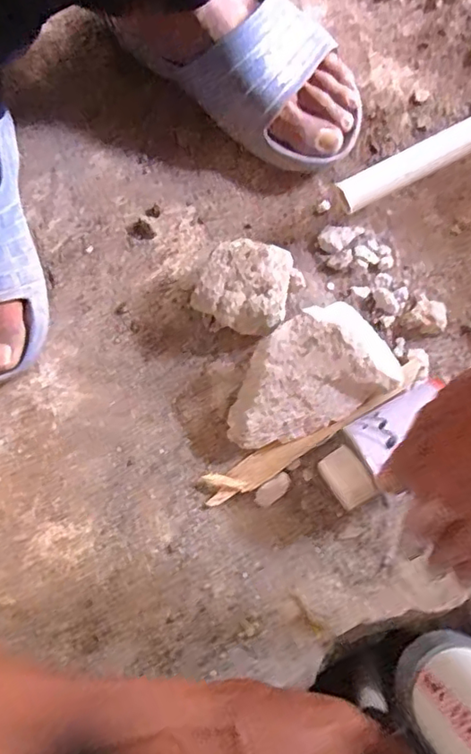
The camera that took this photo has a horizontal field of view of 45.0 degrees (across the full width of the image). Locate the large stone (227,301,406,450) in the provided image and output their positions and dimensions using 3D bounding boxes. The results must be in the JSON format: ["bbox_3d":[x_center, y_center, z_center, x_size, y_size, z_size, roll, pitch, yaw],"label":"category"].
[{"bbox_3d":[0.053,0.000,0.430,0.132,0.062,0.076,-27,78,-6],"label":"large stone"}]

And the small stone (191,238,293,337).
[{"bbox_3d":[0.006,-0.070,0.451,0.068,0.047,0.067,12,77,2],"label":"small stone"}]

